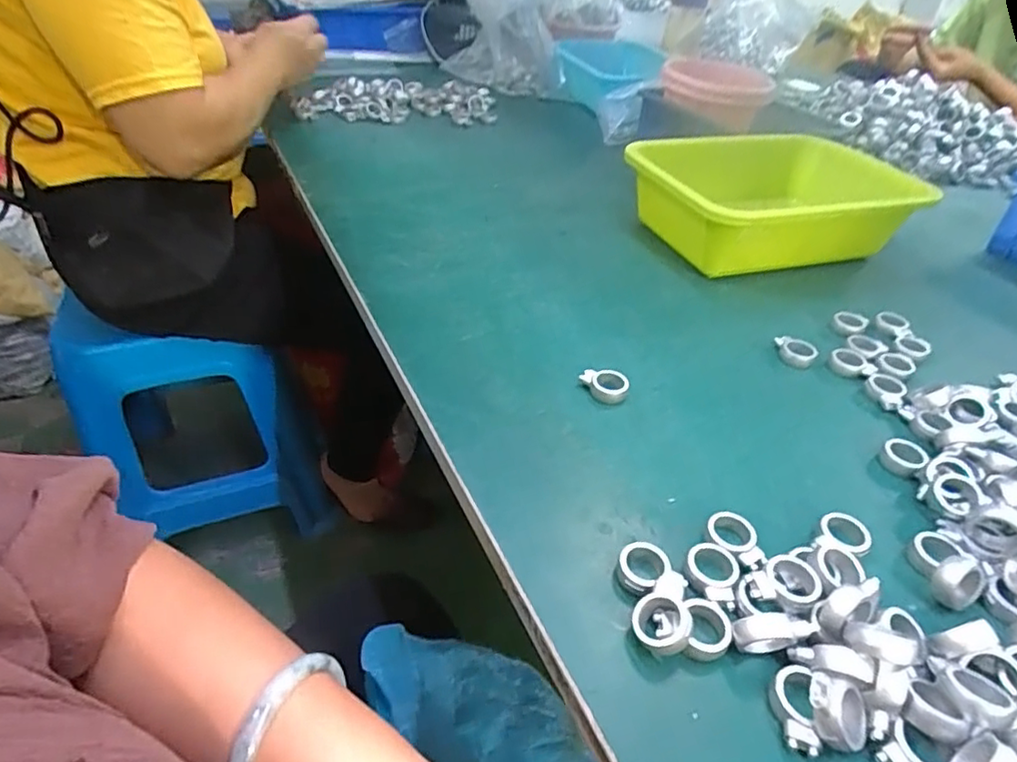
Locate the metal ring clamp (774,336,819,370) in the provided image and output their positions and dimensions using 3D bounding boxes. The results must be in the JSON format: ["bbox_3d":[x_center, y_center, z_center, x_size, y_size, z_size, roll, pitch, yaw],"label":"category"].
[{"bbox_3d":[0.226,-0.023,0.462,0.032,0.015,0.023,24,43,23],"label":"metal ring clamp"}]

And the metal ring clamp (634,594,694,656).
[{"bbox_3d":[0.070,0.113,0.269,0.024,0.018,0.025,3,39,-2],"label":"metal ring clamp"}]

